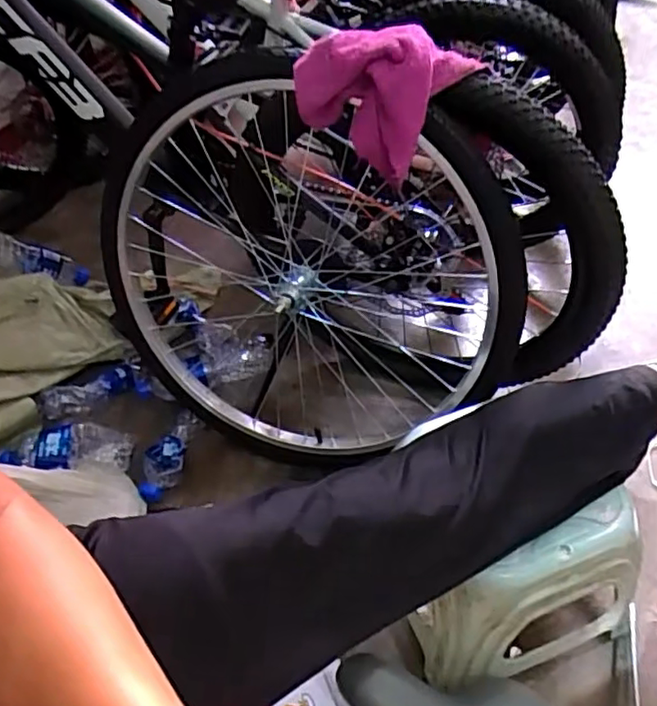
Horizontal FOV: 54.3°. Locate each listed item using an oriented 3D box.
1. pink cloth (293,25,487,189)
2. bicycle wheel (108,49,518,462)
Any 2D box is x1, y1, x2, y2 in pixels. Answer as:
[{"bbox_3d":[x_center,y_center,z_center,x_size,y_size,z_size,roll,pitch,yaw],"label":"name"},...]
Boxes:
[{"bbox_3d":[0.063,-0.264,0.681,0.190,0.127,0.079,-5,46,0],"label":"pink cloth"},{"bbox_3d":[-0.065,-0.105,0.879,0.617,0.526,0.129,-16,29,20],"label":"bicycle wheel"}]

